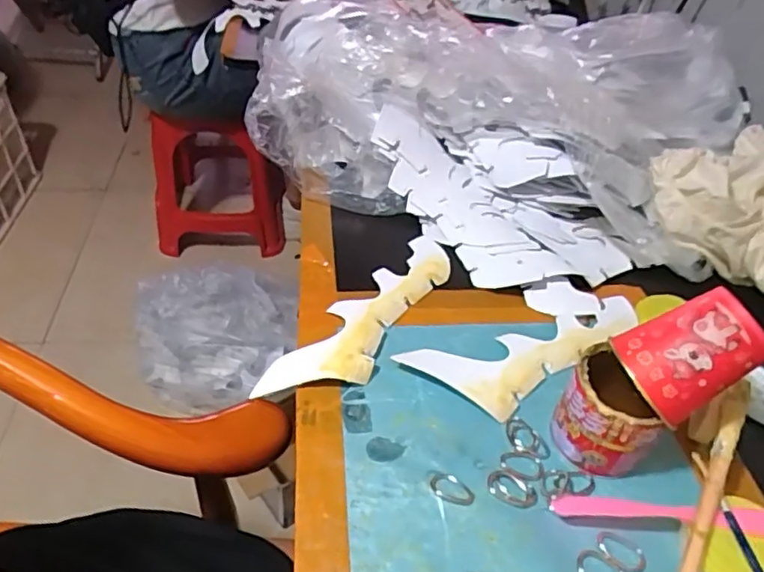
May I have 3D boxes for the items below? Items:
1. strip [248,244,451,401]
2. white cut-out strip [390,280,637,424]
[{"bbox_3d":[-0.009,0.025,0.497,0.064,0.015,0.225,25,46,25],"label":"strip"},{"bbox_3d":[0.122,0.045,0.494,0.206,0.020,0.080,-24,51,-28],"label":"white cut-out strip"}]

